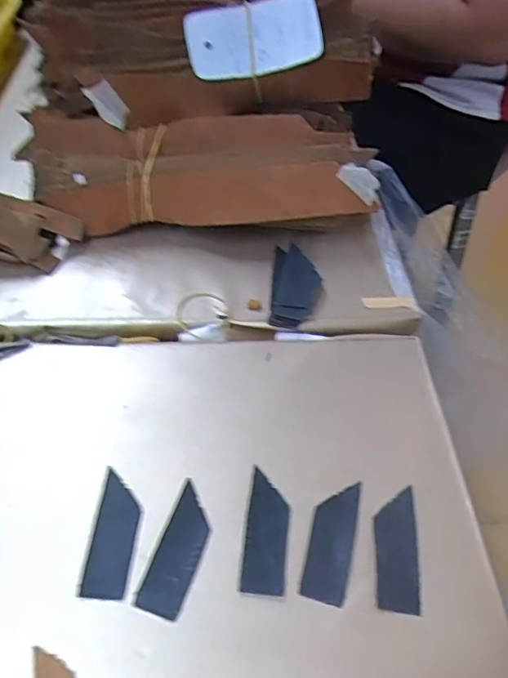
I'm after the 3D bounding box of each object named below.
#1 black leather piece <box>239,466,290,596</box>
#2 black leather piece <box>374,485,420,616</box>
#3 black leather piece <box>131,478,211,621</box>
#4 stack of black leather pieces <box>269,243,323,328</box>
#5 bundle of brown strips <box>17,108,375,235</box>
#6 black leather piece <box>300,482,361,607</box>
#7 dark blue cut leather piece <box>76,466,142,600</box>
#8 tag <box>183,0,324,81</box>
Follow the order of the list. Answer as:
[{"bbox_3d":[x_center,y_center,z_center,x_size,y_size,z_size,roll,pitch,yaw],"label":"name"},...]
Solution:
[{"bbox_3d":[0.007,0.099,0.278,0.022,0.004,0.061,7,49,2],"label":"black leather piece"},{"bbox_3d":[0.074,0.108,0.278,0.021,0.004,0.061,7,49,1],"label":"black leather piece"},{"bbox_3d":[-0.038,0.106,0.272,0.023,0.004,0.064,16,50,9],"label":"black leather piece"},{"bbox_3d":[0.031,-0.039,0.392,0.034,0.008,0.078,6,49,1],"label":"stack of black leather pieces"},{"bbox_3d":[-0.041,-0.134,0.416,0.265,0.031,0.091,-1,81,0],"label":"bundle of brown strips"},{"bbox_3d":[0.041,0.102,0.278,0.022,0.004,0.062,13,50,7],"label":"black leather piece"},{"bbox_3d":[-0.072,0.099,0.275,0.023,0.004,0.062,6,49,0],"label":"dark blue cut leather piece"},{"bbox_3d":[0.000,-0.249,0.440,0.109,0.057,0.012,-11,8,-1],"label":"tag"}]

